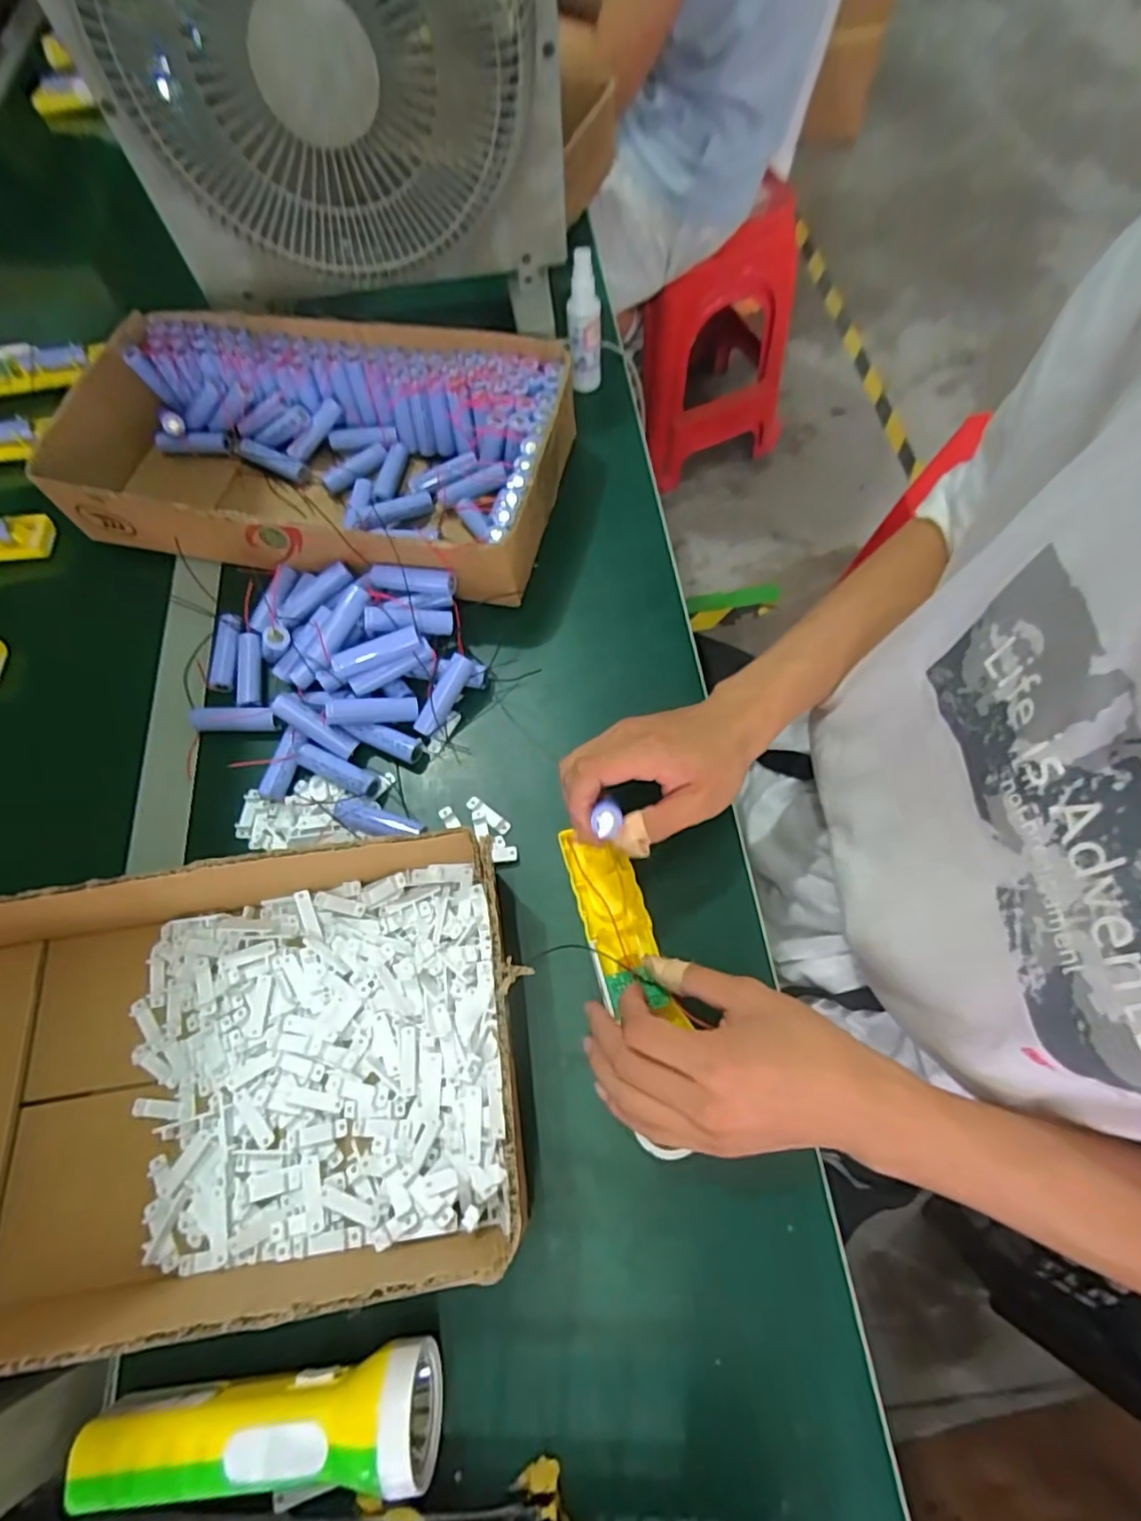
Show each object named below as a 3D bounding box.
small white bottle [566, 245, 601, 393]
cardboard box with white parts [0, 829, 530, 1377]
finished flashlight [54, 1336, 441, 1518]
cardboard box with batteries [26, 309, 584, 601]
[{"bbox_3d":[0.014,-0.402,0.577,0.030,0.118,0.028,-3,67,2],"label":"small white bottle"},{"bbox_3d":[-0.239,0.184,0.350,0.418,0.082,0.217,-10,67,-1],"label":"cardboard box with white parts"},{"bbox_3d":[-0.147,0.328,0.299,0.167,0.047,0.052,-10,67,-1],"label":"finished flashlight"},{"bbox_3d":[-0.213,-0.266,0.541,0.401,0.081,0.226,8,68,6],"label":"cardboard box with batteries"}]

